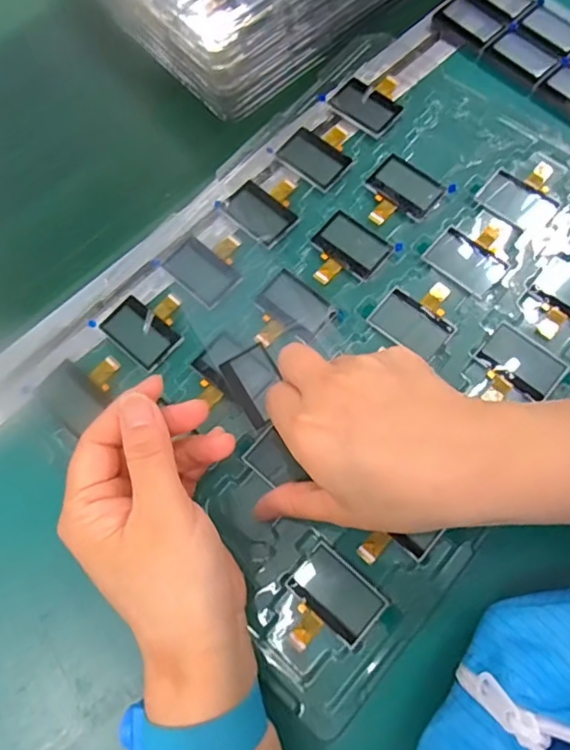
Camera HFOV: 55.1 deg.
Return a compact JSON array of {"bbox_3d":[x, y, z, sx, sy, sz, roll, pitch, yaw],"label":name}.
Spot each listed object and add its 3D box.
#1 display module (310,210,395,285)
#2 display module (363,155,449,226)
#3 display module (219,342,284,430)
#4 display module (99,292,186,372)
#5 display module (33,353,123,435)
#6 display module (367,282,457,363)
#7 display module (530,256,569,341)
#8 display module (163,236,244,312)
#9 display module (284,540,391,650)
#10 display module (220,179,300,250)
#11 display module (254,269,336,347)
[{"bbox_3d":[0.038,-0.078,0.348,0.046,0.004,0.048,40,78,16],"label":"display module"},{"bbox_3d":[0.074,-0.119,0.358,0.046,0.004,0.047,39,78,16],"label":"display module"},{"bbox_3d":[-0.016,0.005,0.323,0.029,0.006,0.045,-31,75,-7],"label":"display module"},{"bbox_3d":[-0.084,-0.032,0.341,0.047,0.004,0.045,40,78,16],"label":"display module"},{"bbox_3d":[-0.123,0.006,0.330,0.038,0.004,0.047,38,77,15],"label":"display module"},{"bbox_3d":[0.083,-0.037,0.332,0.045,0.004,0.046,39,78,16],"label":"display module"},{"bbox_3d":[0.169,-0.043,0.327,0.045,0.004,0.049,38,77,15],"label":"display module"},{"bbox_3d":[-0.048,-0.073,0.353,0.047,0.004,0.046,-44,73,-11],"label":"display module"},{"bbox_3d":[0.022,0.120,0.284,0.046,0.004,0.046,39,78,16],"label":"display module"},{"bbox_3d":[-0.011,-0.112,0.363,0.046,0.004,0.047,-44,73,-11],"label":"display module"},{"bbox_3d":[0.001,-0.038,0.336,0.044,0.004,0.047,39,78,16],"label":"display module"}]

